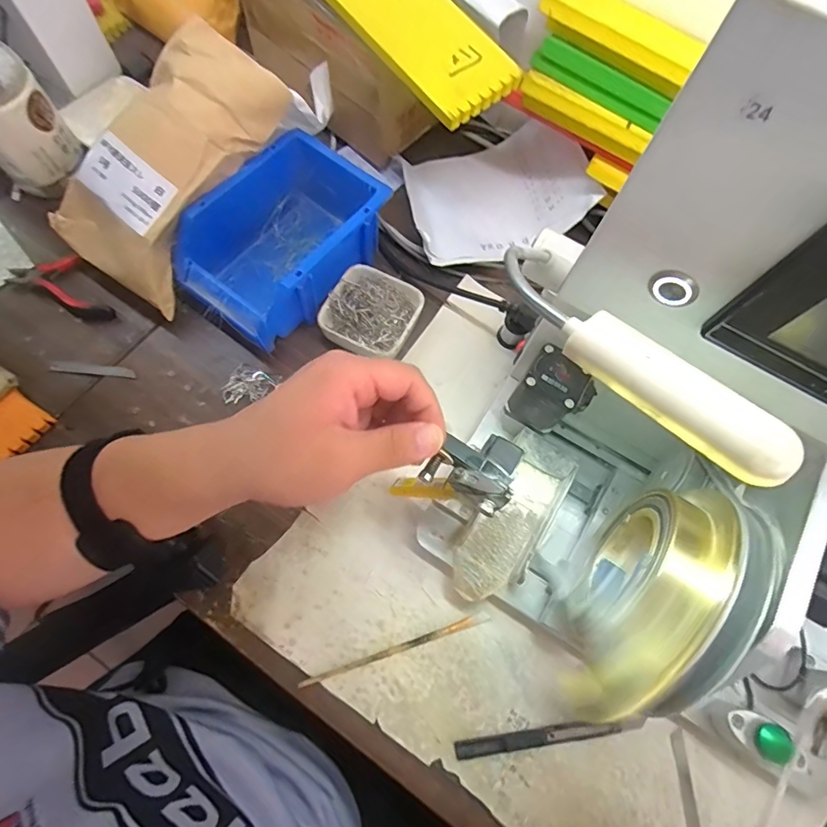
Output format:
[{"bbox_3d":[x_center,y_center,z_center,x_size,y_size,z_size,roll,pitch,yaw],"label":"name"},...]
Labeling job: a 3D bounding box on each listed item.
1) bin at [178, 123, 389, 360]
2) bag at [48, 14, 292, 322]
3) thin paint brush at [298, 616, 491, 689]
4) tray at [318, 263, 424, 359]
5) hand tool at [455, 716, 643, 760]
[{"bbox_3d":[-0.119,-0.164,0.457,0.124,0.076,0.194,37,73,10],"label":"bin"},{"bbox_3d":[-0.216,-0.217,0.421,0.132,0.063,0.231,42,98,12],"label":"bag"},{"bbox_3d":[-0.014,0.185,0.375,0.150,0.005,0.007,-16,72,-8],"label":"thin paint brush"},{"bbox_3d":[-0.039,-0.094,0.461,0.082,0.031,0.082,24,71,6],"label":"tray"},{"bbox_3d":[0.104,0.243,0.361,0.145,0.007,0.013,-7,71,-5],"label":"hand tool"}]

